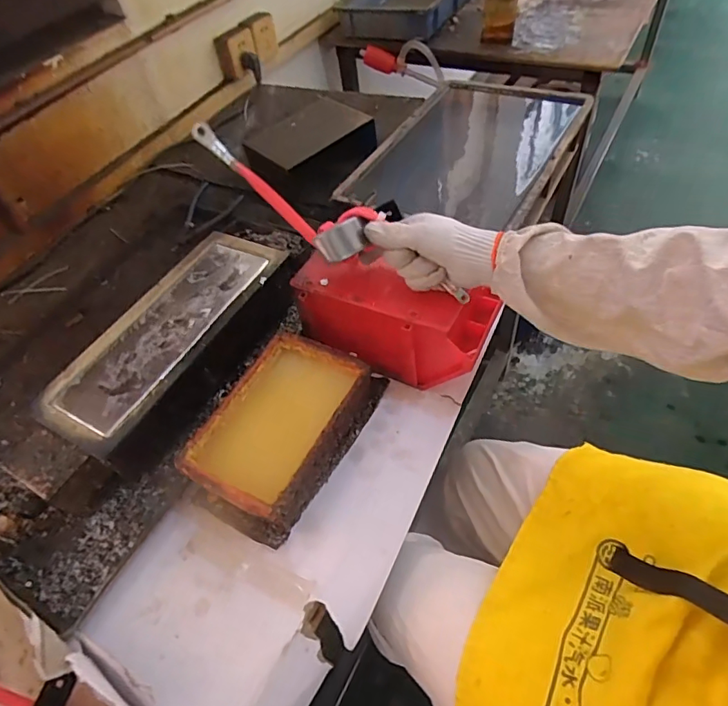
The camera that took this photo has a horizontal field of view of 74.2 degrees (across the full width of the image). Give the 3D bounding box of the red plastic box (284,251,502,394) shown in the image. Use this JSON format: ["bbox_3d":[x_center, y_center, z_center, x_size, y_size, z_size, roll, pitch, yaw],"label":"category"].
[{"bbox_3d":[0.035,-0.043,0.584,0.233,0.105,0.093,19,58,22],"label":"red plastic box"}]

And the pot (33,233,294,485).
[{"bbox_3d":[-0.230,-0.010,0.627,0.165,0.086,0.338,21,59,24],"label":"pot"}]

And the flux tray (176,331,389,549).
[{"bbox_3d":[-0.089,0.082,0.543,0.137,0.062,0.226,20,58,23],"label":"flux tray"}]

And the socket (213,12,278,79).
[{"bbox_3d":[-0.279,-0.741,1.164,0.051,0.089,0.168,26,60,26],"label":"socket"}]

